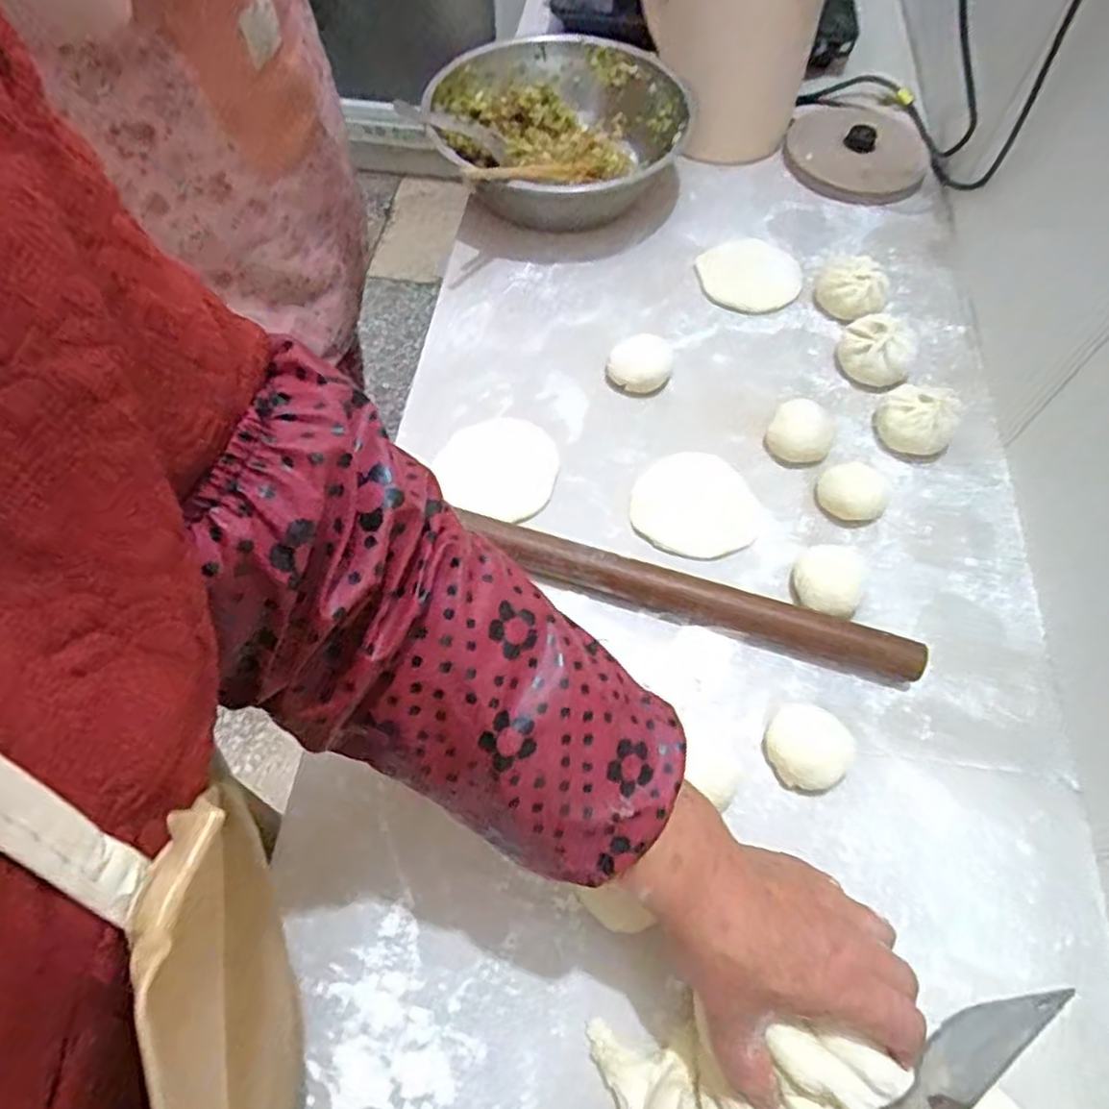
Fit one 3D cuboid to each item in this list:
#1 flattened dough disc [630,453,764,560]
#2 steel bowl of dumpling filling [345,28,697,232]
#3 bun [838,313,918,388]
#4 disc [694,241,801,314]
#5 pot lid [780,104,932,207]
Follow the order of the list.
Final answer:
[{"bbox_3d":[0.114,-0.039,0.581,0.099,0.007,0.096,1,61,-2],"label":"flattened dough disc"},{"bbox_3d":[-0.009,-0.442,0.758,0.255,0.080,0.247,1,61,-2],"label":"steel bowl of dumpling filling"},{"bbox_3d":[0.289,-0.181,0.645,0.064,0.042,0.051,31,65,14],"label":"bun"},{"bbox_3d":[0.194,-0.282,0.722,0.105,0.008,0.100,1,61,-2],"label":"disc"},{"bbox_3d":[0.344,-0.465,0.811,0.158,0.039,0.176,20,63,9],"label":"pot lid"}]

